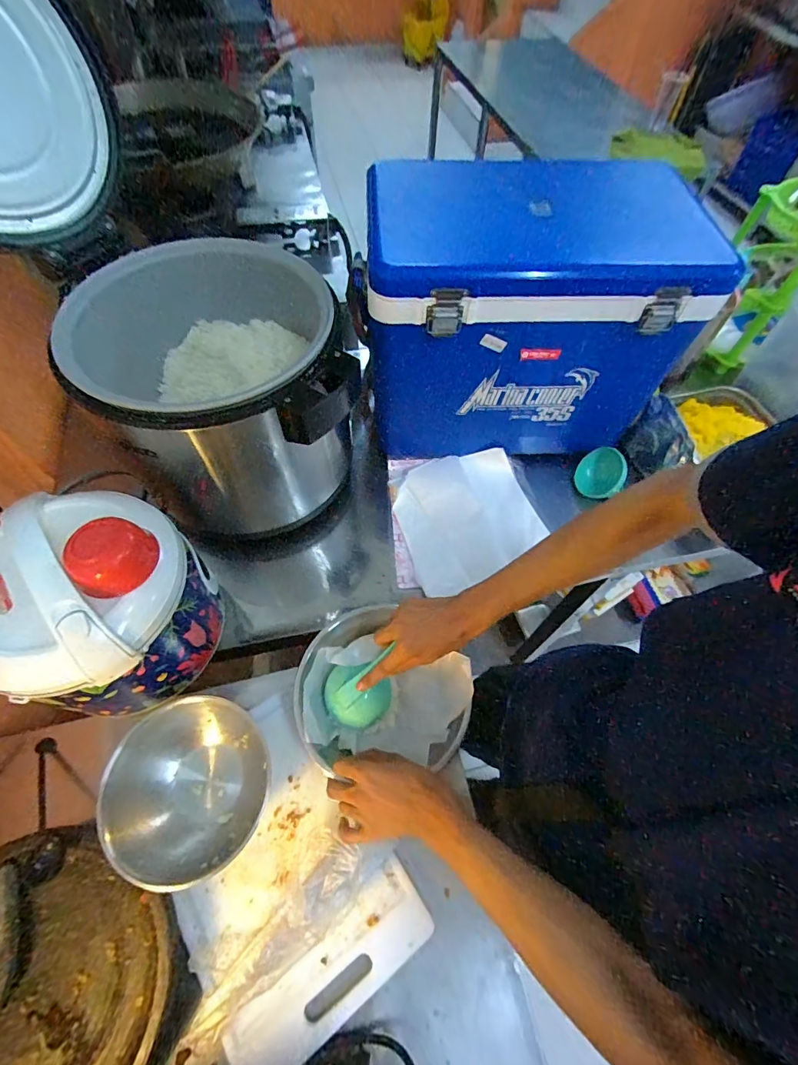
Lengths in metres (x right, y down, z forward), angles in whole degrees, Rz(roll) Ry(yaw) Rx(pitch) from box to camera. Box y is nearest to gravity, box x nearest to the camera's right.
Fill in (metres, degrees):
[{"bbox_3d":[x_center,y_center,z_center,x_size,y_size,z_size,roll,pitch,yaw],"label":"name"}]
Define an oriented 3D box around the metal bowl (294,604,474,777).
[{"bbox_3d":[-0.023,0.215,0.627,0.234,0.075,0.209,-2,61,-3],"label":"metal bowl"}]

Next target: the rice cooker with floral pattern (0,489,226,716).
[{"bbox_3d":[-0.386,0.084,0.564,0.230,0.227,0.257,22,62,10],"label":"rice cooker with floral pattern"}]

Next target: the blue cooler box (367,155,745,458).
[{"bbox_3d":[0.203,-0.372,0.775,0.490,0.394,0.318,0,60,-2],"label":"blue cooler box"}]

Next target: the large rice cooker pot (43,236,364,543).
[{"bbox_3d":[-0.279,-0.205,0.739,0.358,0.357,0.374,-23,64,-14],"label":"large rice cooker pot"}]

